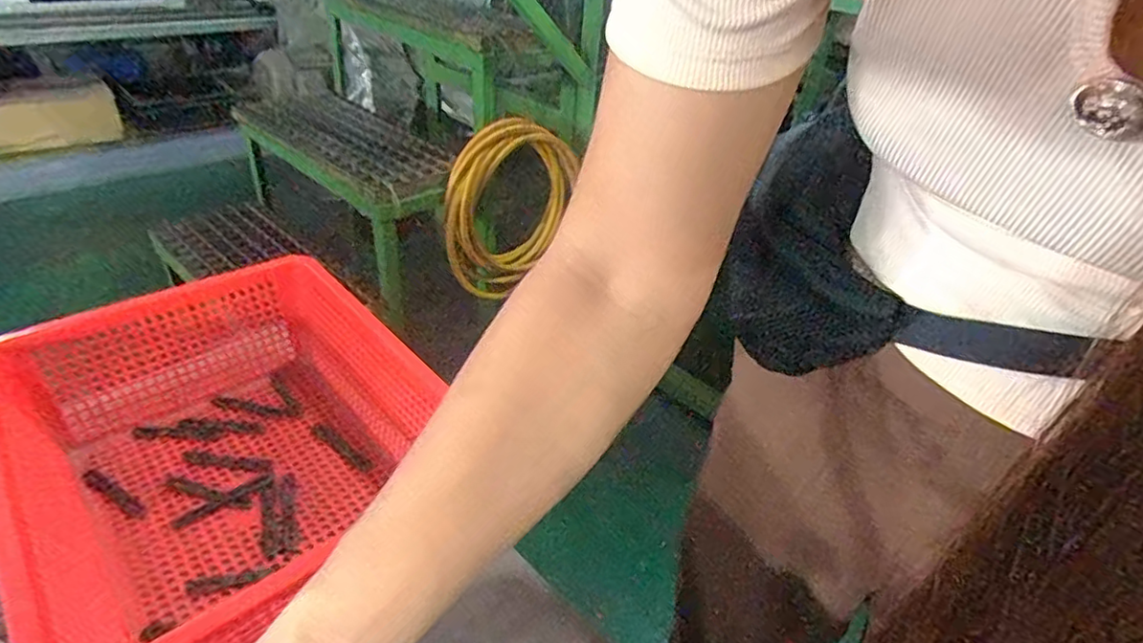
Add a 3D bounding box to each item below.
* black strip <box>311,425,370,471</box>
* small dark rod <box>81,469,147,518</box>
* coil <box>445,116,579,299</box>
[{"bbox_3d":[-0.186,0.101,0.491,0.071,0.004,0.009,28,39,27],"label":"black strip"},{"bbox_3d":[-0.331,0.121,0.436,0.073,0.007,0.013,22,36,20],"label":"small dark rod"},{"bbox_3d":[-0.124,-0.243,1.364,0.060,0.404,0.349,32,43,32],"label":"coil"}]

